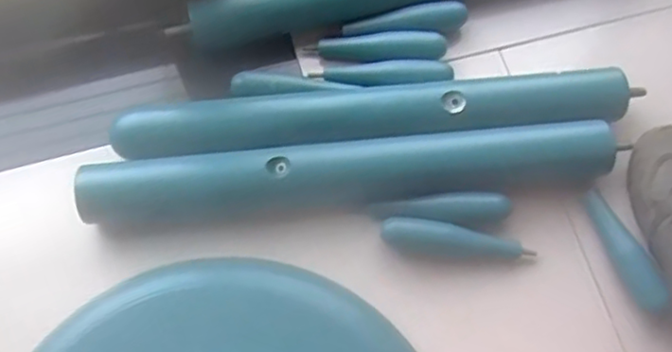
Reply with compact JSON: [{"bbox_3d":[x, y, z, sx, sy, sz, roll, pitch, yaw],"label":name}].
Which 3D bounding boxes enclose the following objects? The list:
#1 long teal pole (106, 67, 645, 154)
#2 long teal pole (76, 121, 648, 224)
[{"bbox_3d":[0.035,-0.061,0.636,0.480,0.044,0.061,-3,71,-3],"label":"long teal pole"},{"bbox_3d":[0.016,-0.003,0.626,0.501,0.039,0.058,-6,71,-4],"label":"long teal pole"}]

